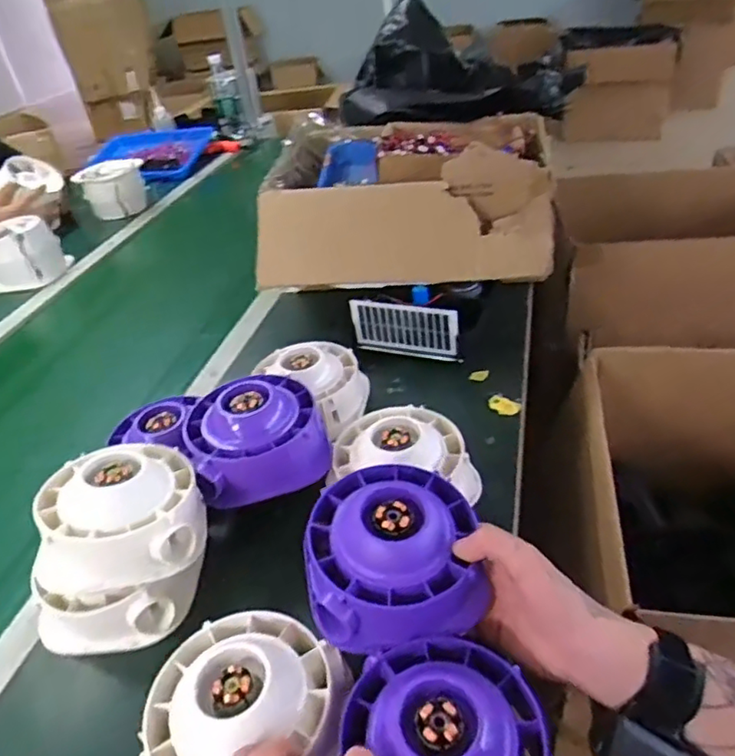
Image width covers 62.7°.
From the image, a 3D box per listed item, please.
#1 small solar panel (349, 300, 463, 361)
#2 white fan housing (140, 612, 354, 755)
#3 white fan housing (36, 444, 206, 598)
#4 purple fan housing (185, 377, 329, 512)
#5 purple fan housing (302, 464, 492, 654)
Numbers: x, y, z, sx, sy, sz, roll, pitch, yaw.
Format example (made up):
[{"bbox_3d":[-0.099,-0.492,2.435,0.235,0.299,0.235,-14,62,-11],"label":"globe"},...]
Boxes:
[{"bbox_3d":[0.051,-0.057,0.766,0.139,0.077,0.016,8,38,24],"label":"small solar panel"},{"bbox_3d":[-0.087,0.228,0.430,0.139,0.063,0.129,-9,37,-1],"label":"white fan housing"},{"bbox_3d":[-0.218,0.113,0.529,0.134,0.066,0.132,-11,37,-4],"label":"white fan housing"},{"bbox_3d":[-0.110,0.054,0.590,0.124,0.064,0.116,-20,38,-16],"label":"purple fan housing"},{"bbox_3d":[0.018,0.127,0.465,0.129,0.071,0.123,-11,37,-4],"label":"purple fan housing"}]

